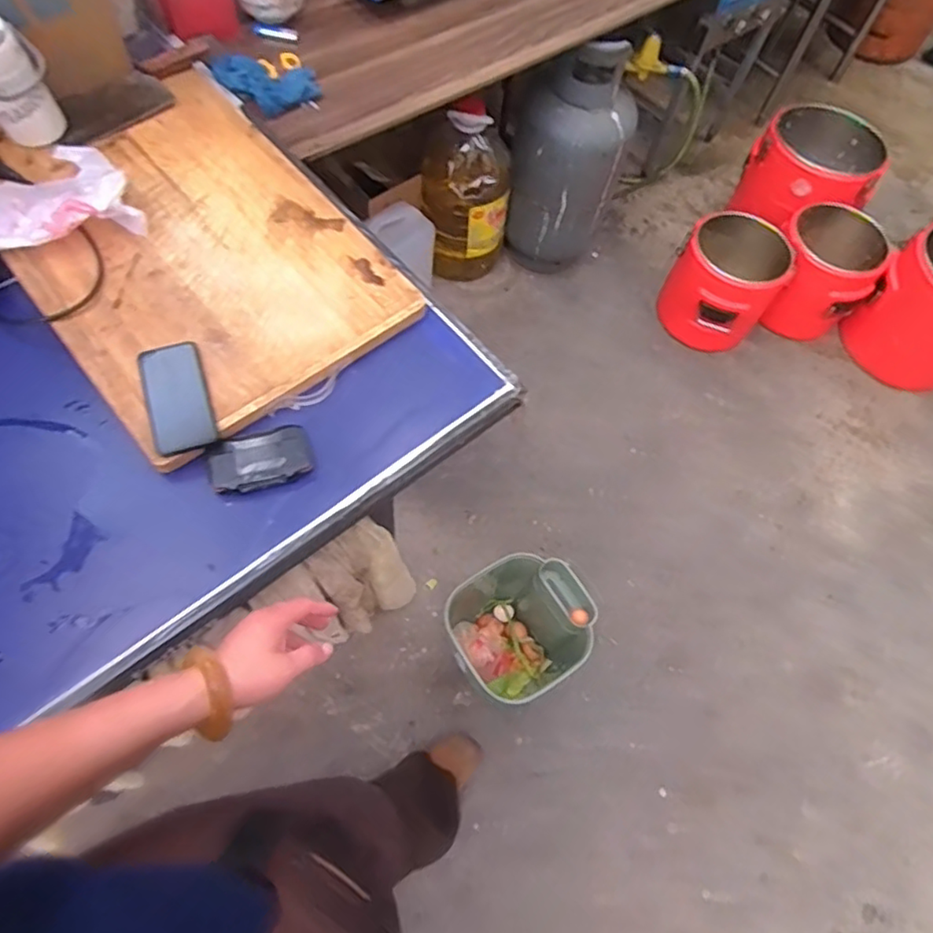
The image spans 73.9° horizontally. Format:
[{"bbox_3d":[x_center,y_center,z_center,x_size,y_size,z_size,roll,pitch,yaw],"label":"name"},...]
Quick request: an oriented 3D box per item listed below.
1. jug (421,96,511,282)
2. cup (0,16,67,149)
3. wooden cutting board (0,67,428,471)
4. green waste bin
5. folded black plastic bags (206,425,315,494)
[{"bbox_3d":[-0.004,-0.761,1.762,0.239,0.459,0.209,3,64,-4],"label":"jug"},{"bbox_3d":[-0.680,-0.571,0.933,0.099,0.174,0.091,1,64,-3],"label":"cup"},{"bbox_3d":[-0.429,-0.352,0.934,0.434,0.045,0.664,-37,72,-19],"label":"wooden cutting board"},{"bbox_3d":[0.104,0.348,1.336,0.267,0.249,0.265,-39,73,-21],"label":"green waste bin"},{"bbox_3d":[-0.266,-0.011,0.799,0.127,0.017,0.073,-17,67,-11],"label":"folded black plastic bags"}]

